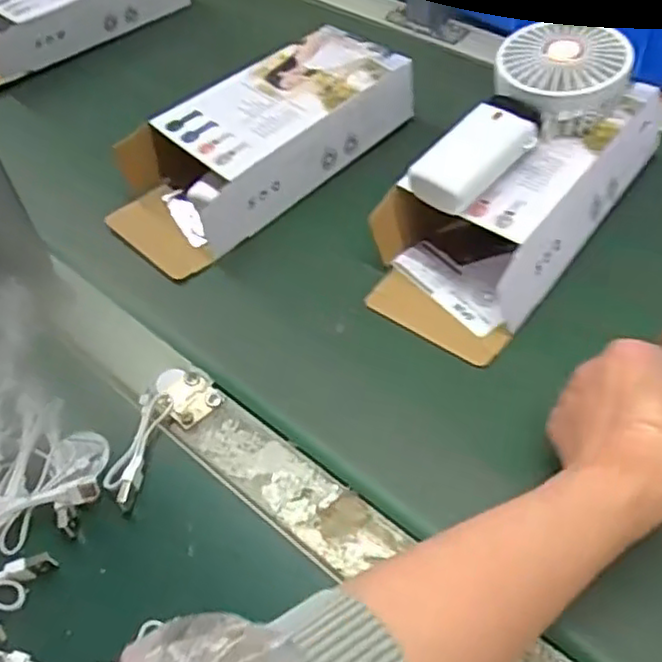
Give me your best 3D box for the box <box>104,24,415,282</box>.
[{"bbox_3d":[-0.057,-0.149,0.545,0.250,0.058,0.106,-38,55,-20],"label":"box"}]

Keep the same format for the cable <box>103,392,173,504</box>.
[{"bbox_3d":[-0.111,0.064,0.395,0.017,0.011,0.073,6,52,10],"label":"cable"}]

